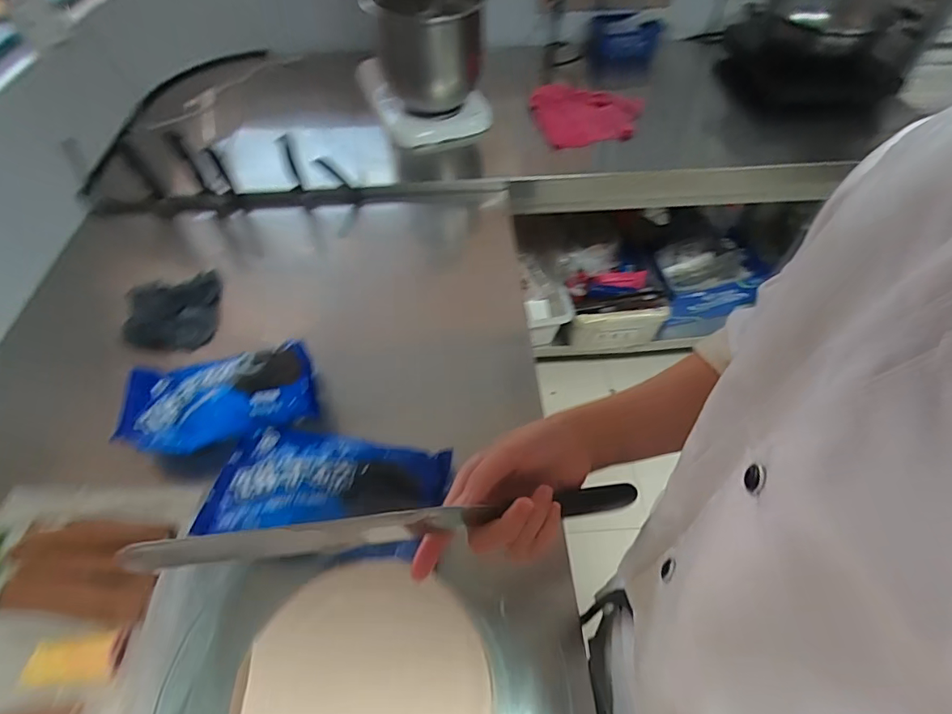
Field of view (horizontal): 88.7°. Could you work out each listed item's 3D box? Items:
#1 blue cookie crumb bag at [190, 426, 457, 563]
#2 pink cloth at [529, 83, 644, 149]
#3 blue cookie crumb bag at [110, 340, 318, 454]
[{"bbox_3d":[-0.166,0.146,0.539,0.267,0.048,0.143,6,53,5],"label":"blue cookie crumb bag"},{"bbox_3d":[0.247,-0.544,1.088,0.247,0.034,0.252,3,53,3],"label":"pink cloth"},{"bbox_3d":[-0.319,0.043,0.603,0.232,0.039,0.134,-12,53,-9],"label":"blue cookie crumb bag"}]

